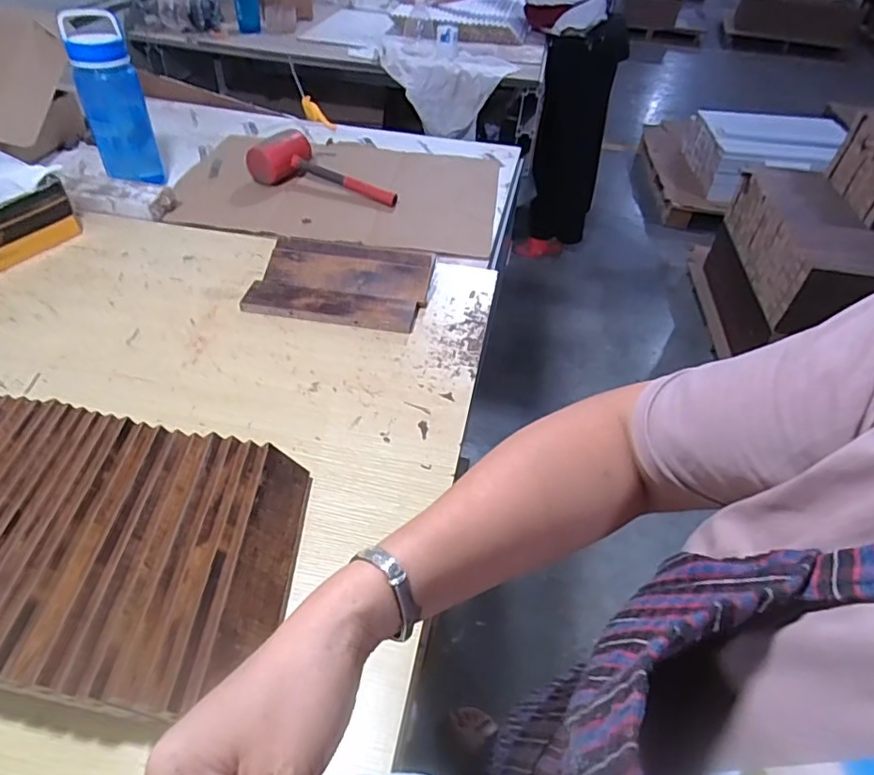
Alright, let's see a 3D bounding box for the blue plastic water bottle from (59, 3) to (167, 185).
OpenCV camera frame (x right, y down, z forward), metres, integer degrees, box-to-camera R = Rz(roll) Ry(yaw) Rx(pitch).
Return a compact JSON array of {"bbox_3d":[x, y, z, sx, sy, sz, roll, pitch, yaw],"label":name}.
[{"bbox_3d":[-0.584,-0.516,1.012,0.102,0.259,0.088,-18,47,-22],"label":"blue plastic water bottle"}]

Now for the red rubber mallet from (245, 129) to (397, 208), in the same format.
[{"bbox_3d":[-0.214,-0.441,1.119,0.308,0.071,0.115,13,44,9],"label":"red rubber mallet"}]

